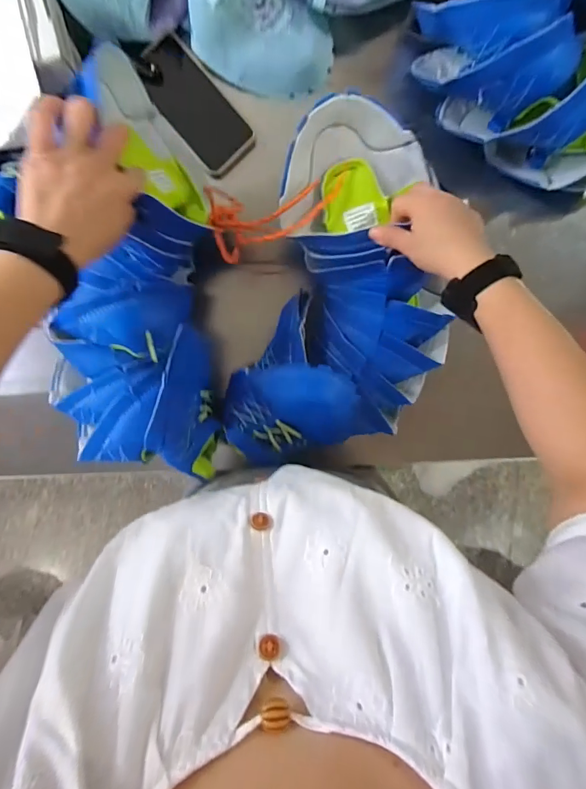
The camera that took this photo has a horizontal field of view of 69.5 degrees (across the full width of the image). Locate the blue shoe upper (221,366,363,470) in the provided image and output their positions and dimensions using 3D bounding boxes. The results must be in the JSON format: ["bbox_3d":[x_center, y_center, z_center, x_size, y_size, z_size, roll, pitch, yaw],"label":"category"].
[{"bbox_3d":[-0.003,0.024,0.470,0.144,0.051,0.114,-10,97,-1],"label":"blue shoe upper"}]

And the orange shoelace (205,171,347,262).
[{"bbox_3d":[-0.013,-0.182,0.436,0.141,0.029,0.075,-7,97,-1],"label":"orange shoelace"}]

